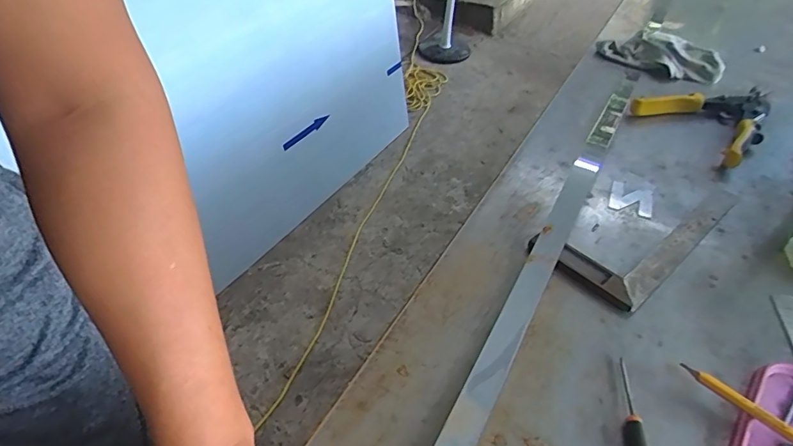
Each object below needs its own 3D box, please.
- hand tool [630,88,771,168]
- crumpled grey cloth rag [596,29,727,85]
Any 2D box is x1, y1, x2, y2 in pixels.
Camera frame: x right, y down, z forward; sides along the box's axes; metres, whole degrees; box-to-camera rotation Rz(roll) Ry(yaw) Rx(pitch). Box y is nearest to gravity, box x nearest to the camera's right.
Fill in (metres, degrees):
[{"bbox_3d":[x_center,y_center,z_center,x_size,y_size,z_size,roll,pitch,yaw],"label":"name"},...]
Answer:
[{"bbox_3d":[0.441,-0.153,0.663,0.173,0.030,0.162,-24,49,-24],"label":"hand tool"},{"bbox_3d":[0.442,-0.274,0.800,0.109,0.057,0.184,-26,50,-26],"label":"crumpled grey cloth rag"}]

